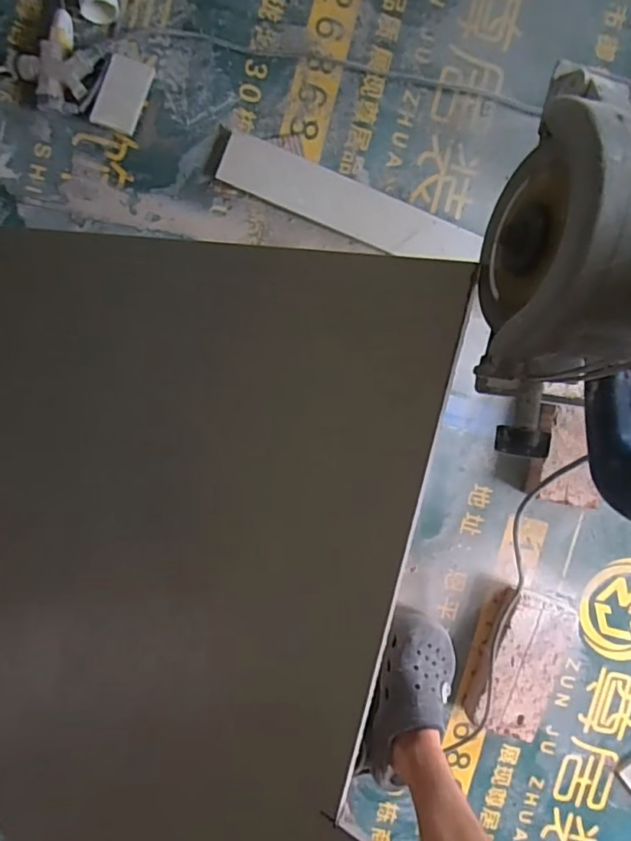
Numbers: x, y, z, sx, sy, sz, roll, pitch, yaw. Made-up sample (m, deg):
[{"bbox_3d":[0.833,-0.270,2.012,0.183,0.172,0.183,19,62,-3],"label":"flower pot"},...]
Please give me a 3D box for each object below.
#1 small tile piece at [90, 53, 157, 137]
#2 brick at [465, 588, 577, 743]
[{"bbox_3d":[-0.273,-0.464,0.779,0.061,0.010,0.101,21,94,-5],"label":"small tile piece"},{"bbox_3d":[0.325,0.381,0.861,0.132,0.053,0.222,14,95,-4],"label":"brick"}]

